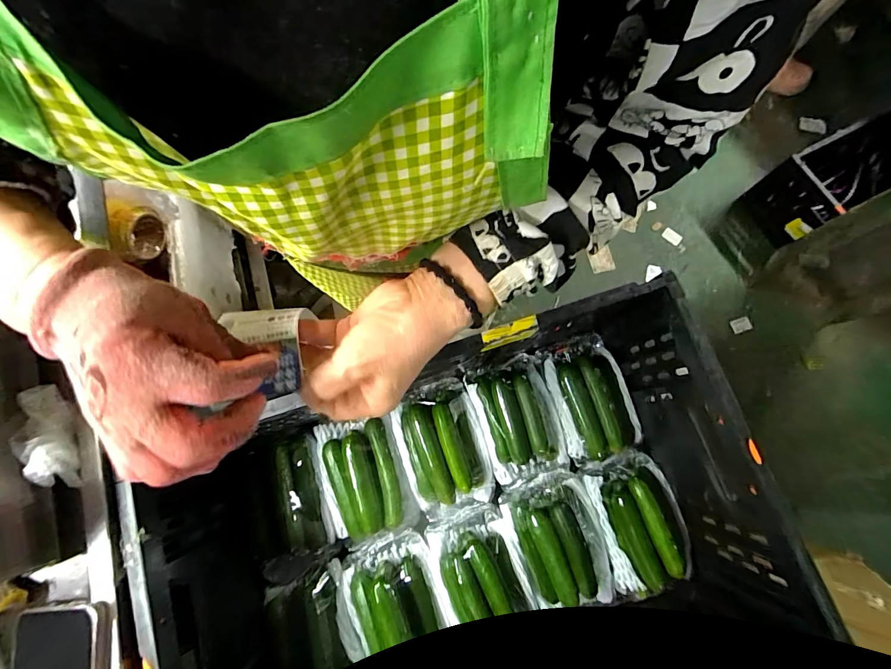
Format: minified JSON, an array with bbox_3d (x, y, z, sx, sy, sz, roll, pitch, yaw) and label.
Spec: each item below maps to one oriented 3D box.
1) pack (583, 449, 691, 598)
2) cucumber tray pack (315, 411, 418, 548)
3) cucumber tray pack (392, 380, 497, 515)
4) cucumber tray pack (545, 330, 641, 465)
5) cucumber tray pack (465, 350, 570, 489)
[{"bbox_3d":[0.261,0.253,0.538,0.105,0.056,0.159,-13,76,-3],"label":"pack"},{"bbox_3d":[-0.112,0.194,0.548,0.110,0.057,0.168,-18,77,-4],"label":"cucumber tray pack"},{"bbox_3d":[-0.002,0.159,0.560,0.116,0.055,0.174,-20,77,-5],"label":"cucumber tray pack"},{"bbox_3d":[0.211,0.088,0.576,0.113,0.051,0.181,-16,76,-4],"label":"cucumber tray pack"},{"bbox_3d":[0.103,0.121,0.571,0.110,0.059,0.166,-18,77,-4],"label":"cucumber tray pack"}]

